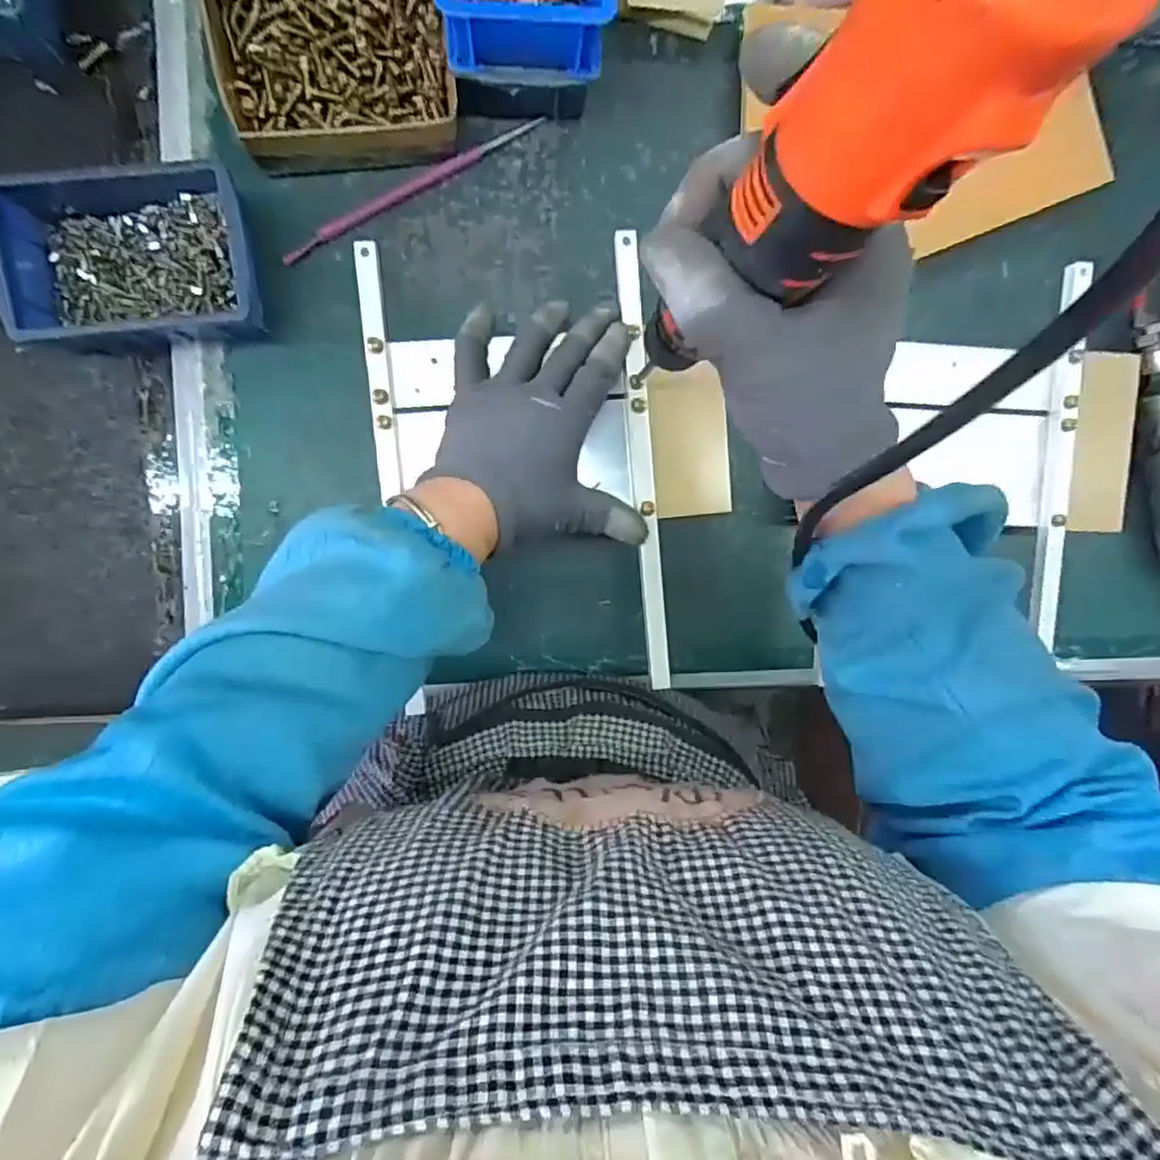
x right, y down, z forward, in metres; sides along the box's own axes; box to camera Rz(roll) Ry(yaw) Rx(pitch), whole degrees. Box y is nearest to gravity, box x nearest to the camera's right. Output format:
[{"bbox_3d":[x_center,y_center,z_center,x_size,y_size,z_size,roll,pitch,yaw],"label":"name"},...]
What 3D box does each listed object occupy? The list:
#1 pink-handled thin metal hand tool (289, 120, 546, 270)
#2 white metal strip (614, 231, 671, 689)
[{"bbox_3d":[-0.114,-0.269,0.441,0.197,0.006,0.014,-31,98,-3],"label":"pink-handled thin metal hand tool"},{"bbox_3d":[0.041,-0.072,0.414,0.013,0.007,0.283,-6,96,-6],"label":"white metal strip"}]

